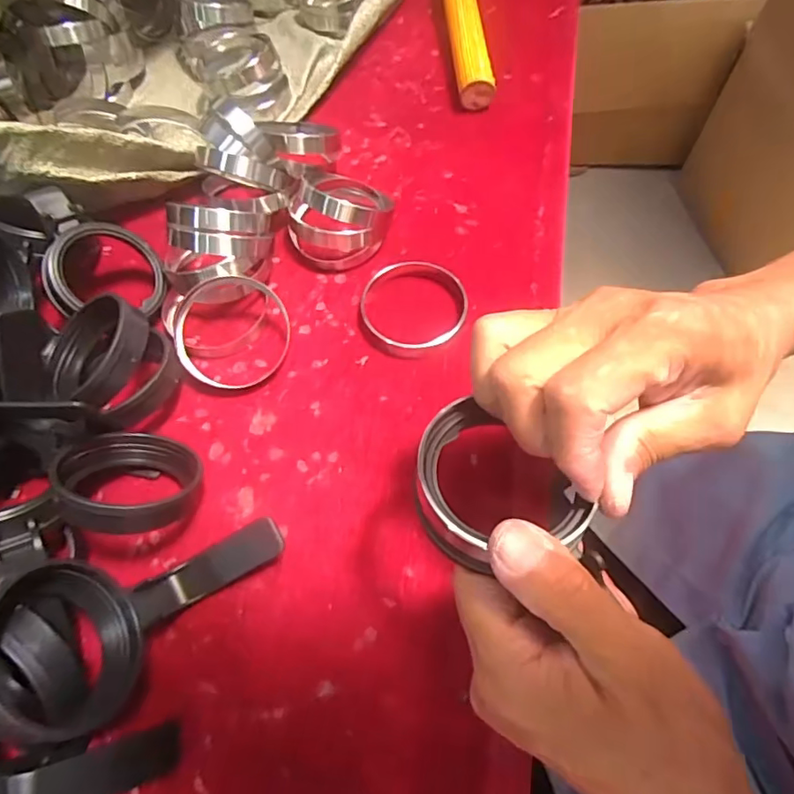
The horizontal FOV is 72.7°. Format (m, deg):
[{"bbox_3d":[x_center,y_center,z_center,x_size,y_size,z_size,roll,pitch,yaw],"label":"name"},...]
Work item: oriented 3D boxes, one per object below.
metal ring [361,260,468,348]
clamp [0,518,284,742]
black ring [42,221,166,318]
[{"bbox_3d":[0.013,-0.062,0.368,0.074,0.012,0.071,-1,63,2],"label":"metal ring"},{"bbox_3d":[-0.123,0.099,0.260,0.138,0.054,0.057,-26,62,-38],"label":"clamp"},{"bbox_3d":[-0.189,-0.083,0.350,0.068,0.012,0.060,-6,87,-30],"label":"black ring"}]

